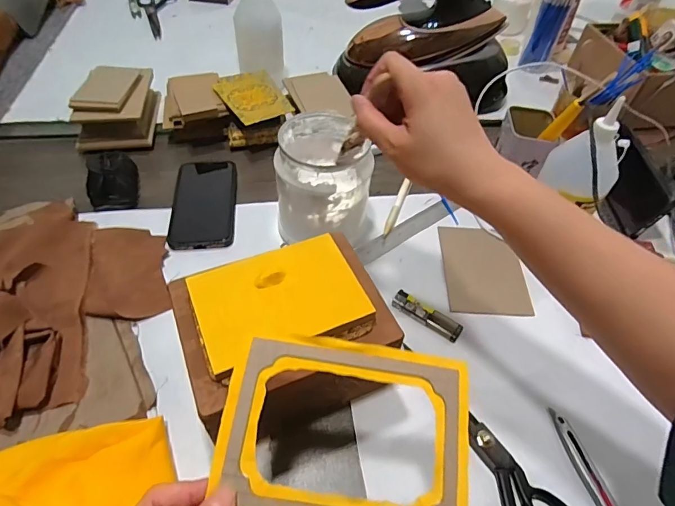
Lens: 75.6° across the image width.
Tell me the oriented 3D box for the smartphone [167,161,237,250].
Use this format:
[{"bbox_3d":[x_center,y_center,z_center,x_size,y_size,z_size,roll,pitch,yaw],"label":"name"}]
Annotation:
[{"bbox_3d":[-0.181,-0.072,0.593,0.082,0.008,0.159,-5,50,-7],"label":"smartphone"}]

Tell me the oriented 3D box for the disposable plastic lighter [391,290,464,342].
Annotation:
[{"bbox_3d":[0.100,0.069,0.489,0.082,0.008,0.024,30,55,21],"label":"disposable plastic lighter"}]

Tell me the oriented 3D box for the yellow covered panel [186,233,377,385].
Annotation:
[{"bbox_3d":[-0.050,0.042,0.379,0.139,0.017,0.105,-19,53,-18],"label":"yellow covered panel"}]

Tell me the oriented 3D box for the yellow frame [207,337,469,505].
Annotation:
[{"bbox_3d":[0.006,0.110,0.268,0.148,0.006,0.110,9,62,-1],"label":"yellow frame"}]

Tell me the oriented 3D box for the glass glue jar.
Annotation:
[{"bbox_3d":[-0.015,-0.085,0.531,0.105,0.135,0.121,10,50,6],"label":"glass glue jar"}]

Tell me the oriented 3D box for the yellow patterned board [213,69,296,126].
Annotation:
[{"bbox_3d":[-0.128,-0.243,0.670,0.092,0.011,0.140,-21,52,-20],"label":"yellow patterned board"}]

